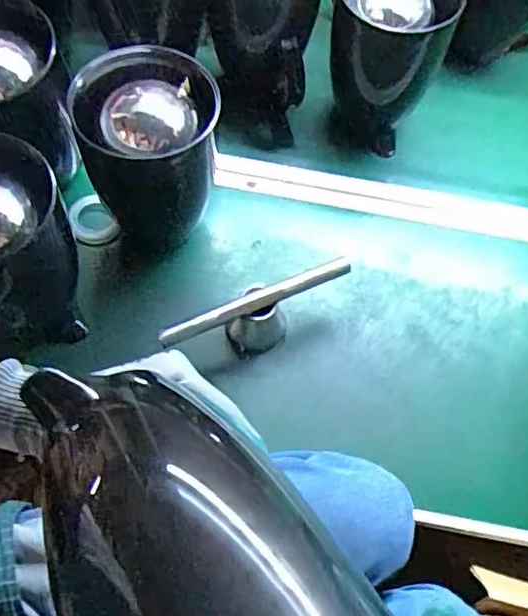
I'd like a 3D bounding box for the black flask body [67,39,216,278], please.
[{"bbox_3d":[-0.107,-0.139,0.617,0.124,0.182,0.110,-6,64,-7],"label":"black flask body"}]

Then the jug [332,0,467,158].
[{"bbox_3d":[0.127,-0.276,0.687,0.113,0.186,0.113,1,64,-3],"label":"jug"}]

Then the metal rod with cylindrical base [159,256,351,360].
[{"bbox_3d":[-0.003,0.011,0.615,0.189,0.069,0.038,-23,67,-14],"label":"metal rod with cylindrical base"}]

